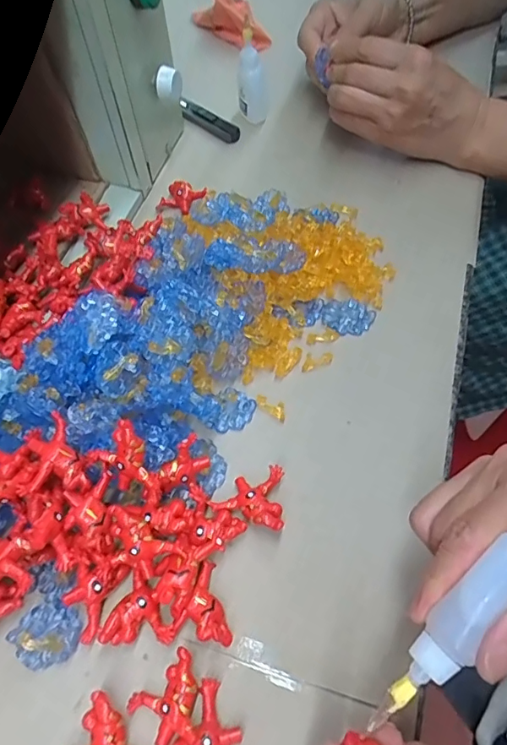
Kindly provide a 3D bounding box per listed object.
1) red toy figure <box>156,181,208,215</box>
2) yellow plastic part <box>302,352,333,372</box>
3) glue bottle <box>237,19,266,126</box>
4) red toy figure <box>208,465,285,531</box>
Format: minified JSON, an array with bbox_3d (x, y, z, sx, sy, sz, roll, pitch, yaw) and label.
[{"bbox_3d":[-0.063,-0.154,0.439,0.038,0.018,0.025,25,63,15],"label":"red toy figure"},{"bbox_3d":[0.045,-0.009,0.356,0.025,0.004,0.012,-19,61,-10],"label":"yellow plastic part"},{"bbox_3d":[-0.002,-0.282,0.468,0.020,0.073,0.026,-36,65,-19],"label":"glue bottle"},{"bbox_3d":[0.001,0.073,0.305,0.043,0.012,0.037,18,61,12],"label":"red toy figure"}]

